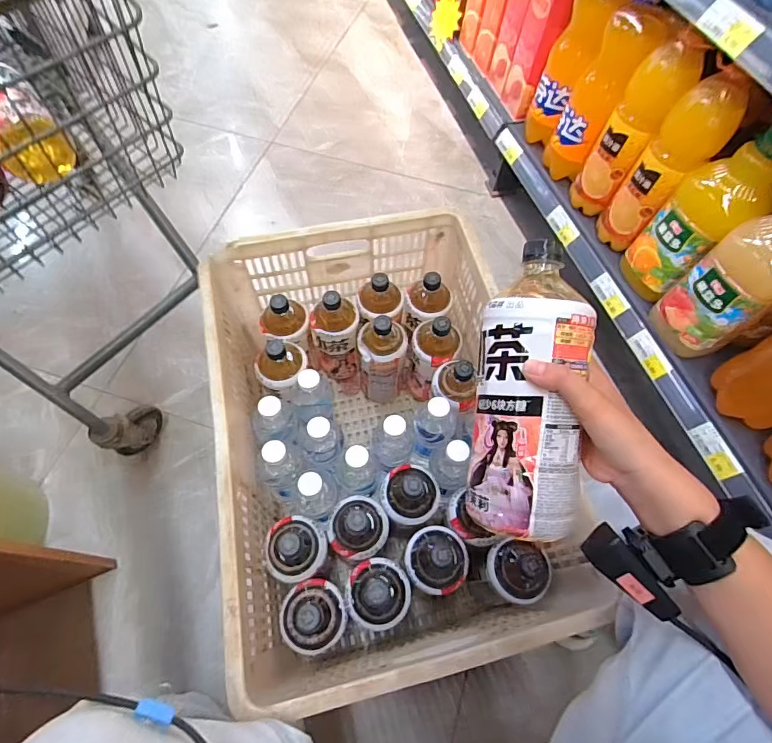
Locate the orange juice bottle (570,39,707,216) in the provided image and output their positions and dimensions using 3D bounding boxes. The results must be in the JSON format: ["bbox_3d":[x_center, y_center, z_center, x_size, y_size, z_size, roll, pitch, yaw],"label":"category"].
[{"bbox_3d":[0.423,-0.410,0.803,0.087,0.288,0.082,30,69,9],"label":"orange juice bottle"}]

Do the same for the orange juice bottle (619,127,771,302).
[{"bbox_3d":[0.503,-0.243,0.728,0.124,0.283,0.116,-41,75,-18],"label":"orange juice bottle"}]

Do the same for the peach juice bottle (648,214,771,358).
[{"bbox_3d":[0.521,-0.126,0.673,0.093,0.291,0.126,-37,74,-16],"label":"peach juice bottle"}]

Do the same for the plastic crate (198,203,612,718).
[{"bbox_3d":[-0.020,0.094,0.723,0.408,0.349,0.609,-10,68,-7],"label":"plastic crate"}]

